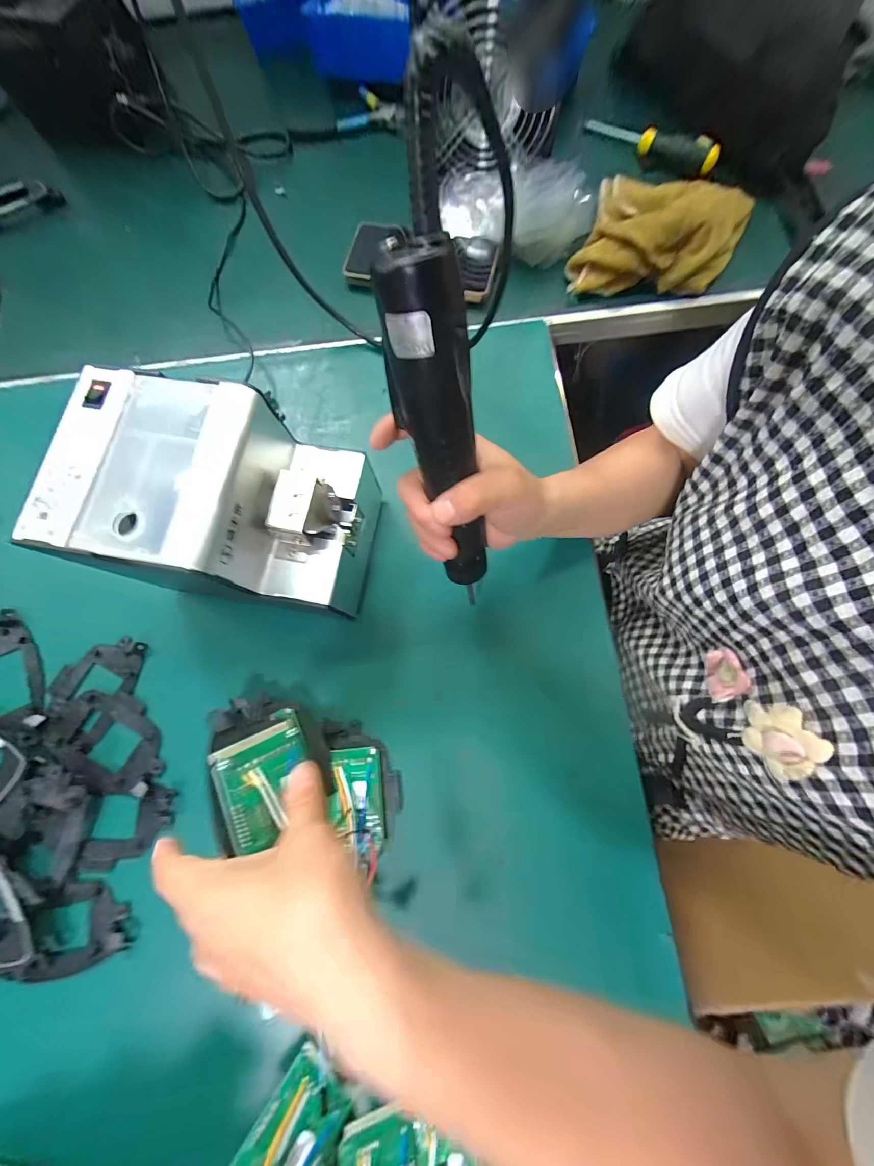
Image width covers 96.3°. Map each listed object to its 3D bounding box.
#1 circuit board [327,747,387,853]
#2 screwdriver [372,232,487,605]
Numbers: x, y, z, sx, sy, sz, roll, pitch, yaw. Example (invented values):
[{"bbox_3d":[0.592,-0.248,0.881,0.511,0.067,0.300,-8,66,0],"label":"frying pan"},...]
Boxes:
[{"bbox_3d":[-0.066,0.172,0.314,0.044,0.014,0.072,-7,77,0],"label":"circuit board"},{"bbox_3d":[0.008,-0.067,0.228,0.040,0.210,0.035,-19,49,-3],"label":"screwdriver"}]

